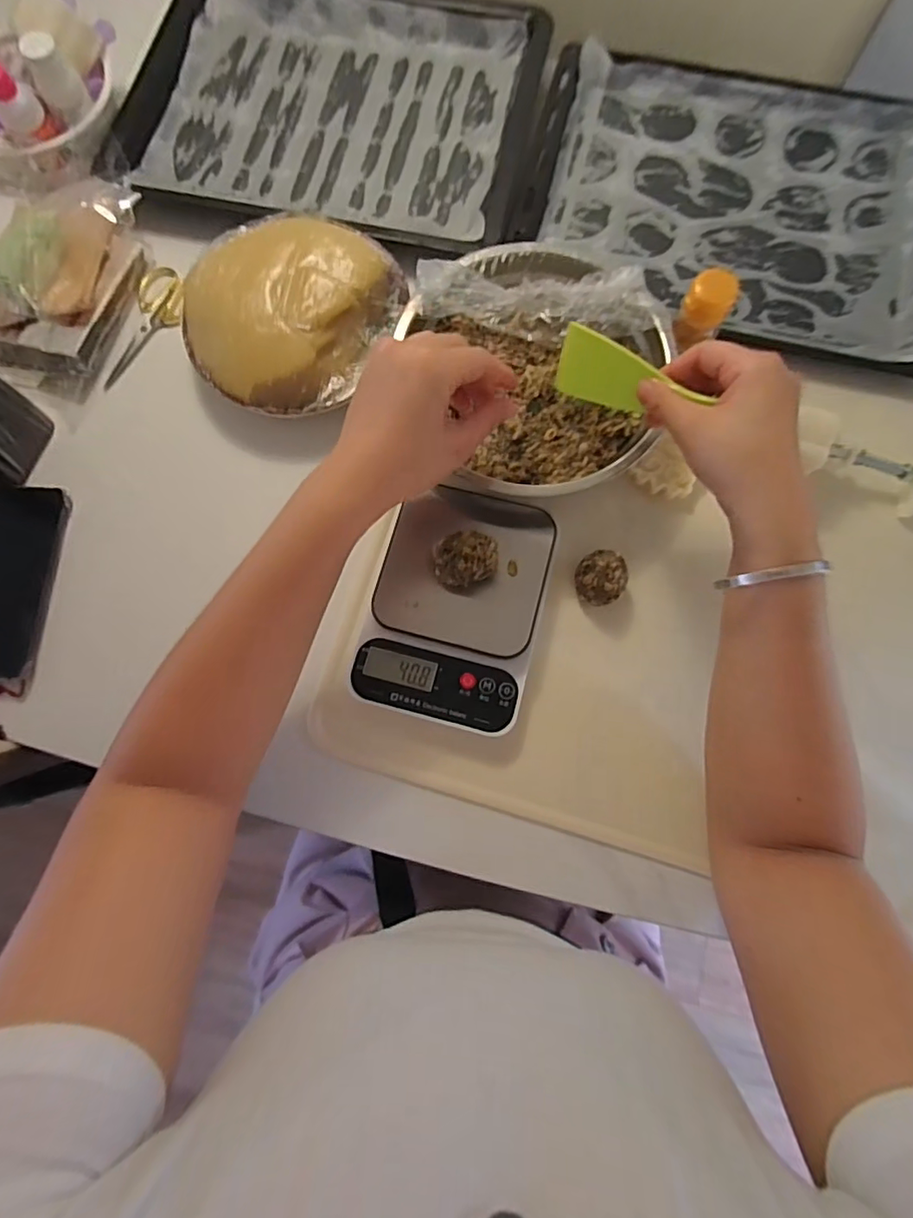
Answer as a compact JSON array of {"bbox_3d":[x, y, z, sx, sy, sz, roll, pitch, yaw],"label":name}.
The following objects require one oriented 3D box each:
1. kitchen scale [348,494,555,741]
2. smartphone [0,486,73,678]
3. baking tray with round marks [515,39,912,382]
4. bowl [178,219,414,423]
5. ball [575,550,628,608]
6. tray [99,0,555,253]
[{"bbox_3d":[0.001,-0.002,0.436,0.128,0.037,0.179,15,78,5],"label":"kitchen scale"},{"bbox_3d":[-0.379,-0.024,0.455,0.086,0.013,0.158,3,78,2],"label":"smartphone"},{"bbox_3d":[0.275,-0.399,0.534,0.398,0.029,0.301,17,79,5],"label":"baking tray with round marks"},{"bbox_3d":[-0.143,-0.255,0.482,0.163,0.067,0.183,24,79,6],"label":"bowl"},{"bbox_3d":[0.113,-0.023,0.433,0.035,0.036,0.041,2,78,2],"label":"ball"},{"bbox_3d":[-0.122,-0.506,0.557,0.392,0.036,0.315,11,78,4],"label":"tray"}]

